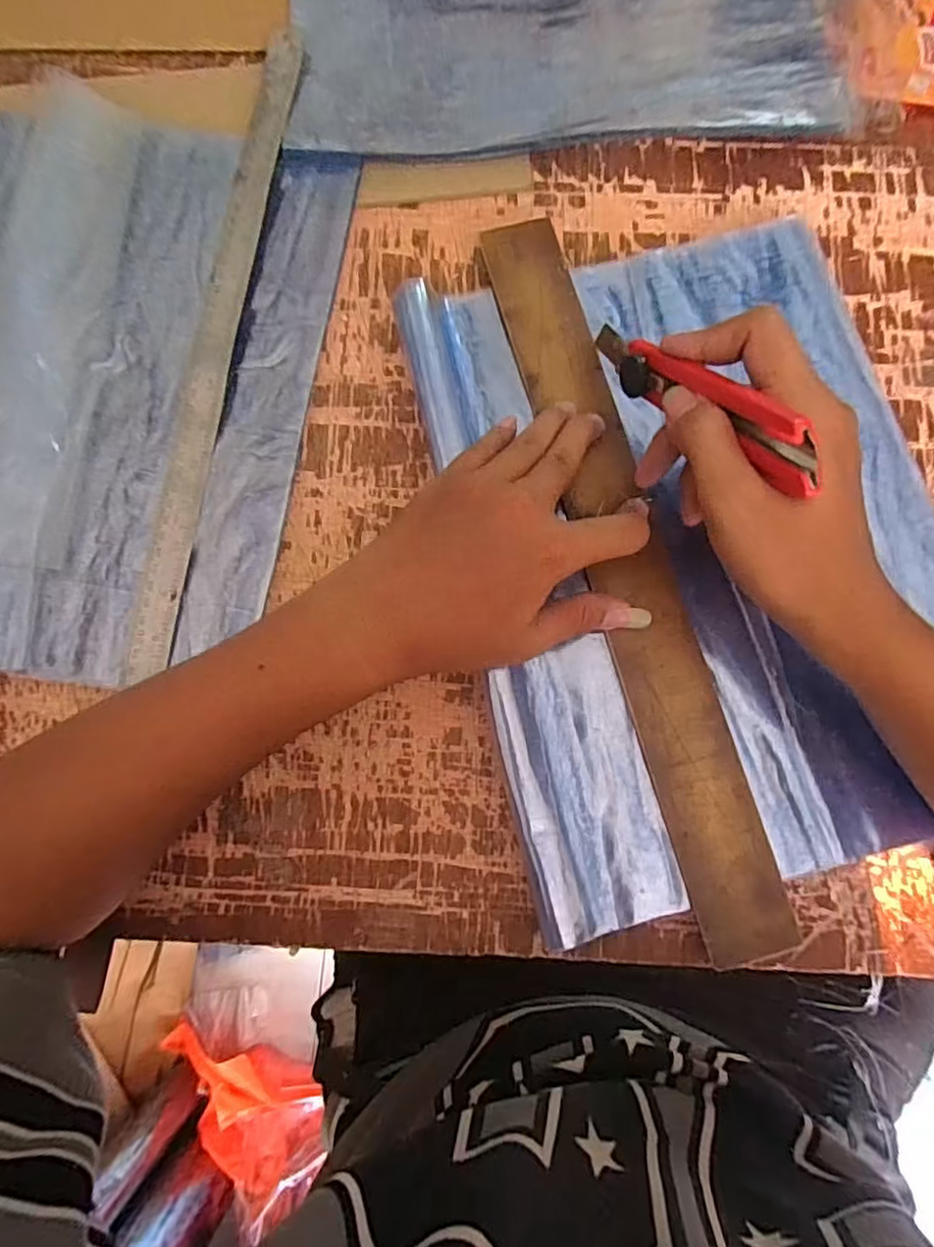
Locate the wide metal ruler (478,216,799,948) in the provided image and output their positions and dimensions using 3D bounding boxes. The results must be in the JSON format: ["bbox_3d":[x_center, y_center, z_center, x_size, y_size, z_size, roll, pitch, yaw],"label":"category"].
[{"bbox_3d":[0.089,-0.040,0.340,0.051,0.005,0.430,-16,80,0],"label":"wide metal ruler"}]

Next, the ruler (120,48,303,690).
[{"bbox_3d":[-0.152,-0.181,0.369,0.032,0.006,0.421,8,81,2],"label":"ruler"}]

